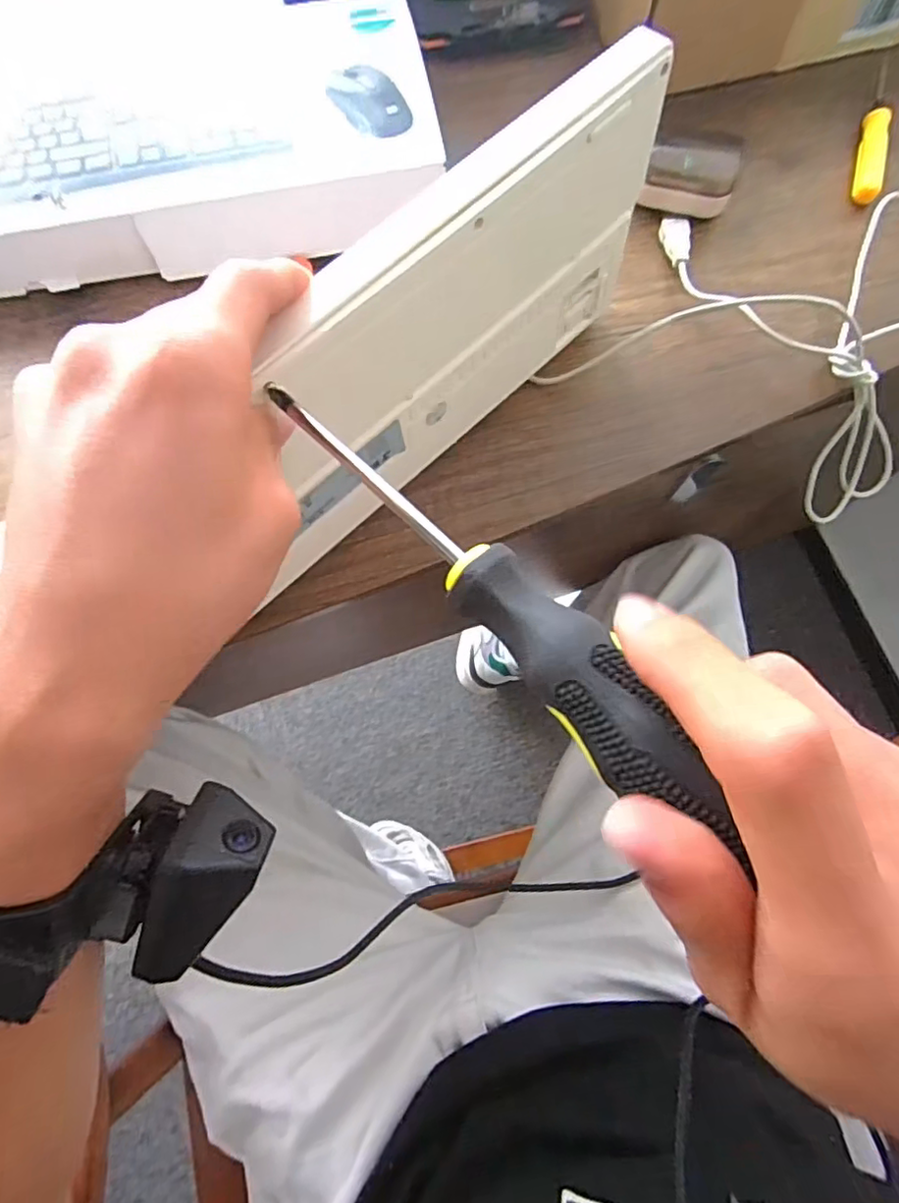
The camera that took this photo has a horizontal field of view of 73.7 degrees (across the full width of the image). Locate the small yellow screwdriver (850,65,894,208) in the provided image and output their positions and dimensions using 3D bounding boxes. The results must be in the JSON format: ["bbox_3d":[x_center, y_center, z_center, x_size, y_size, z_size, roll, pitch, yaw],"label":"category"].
[{"bbox_3d":[0.288,-0.315,0.407,0.016,0.017,0.121,15,73,6],"label":"small yellow screwdriver"}]

